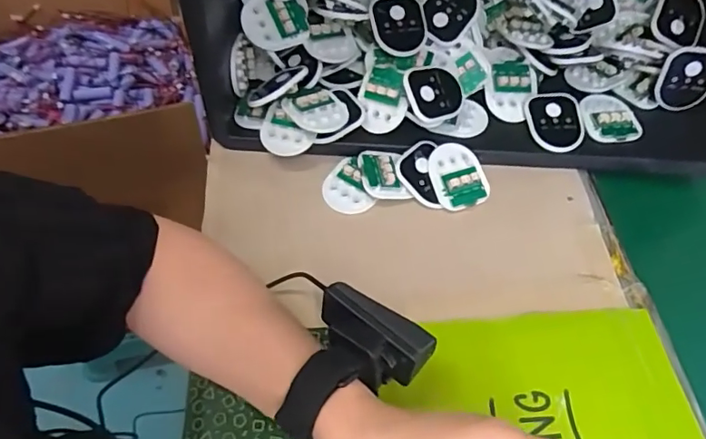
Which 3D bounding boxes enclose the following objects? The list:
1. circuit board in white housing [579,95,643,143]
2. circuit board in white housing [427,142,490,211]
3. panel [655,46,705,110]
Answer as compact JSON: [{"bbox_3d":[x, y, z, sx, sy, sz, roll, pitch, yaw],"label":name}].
[{"bbox_3d":[0.237,-0.095,0.493,0.053,0.017,0.058,7,55,0],"label":"circuit board in white housing"},{"bbox_3d":[0.092,-0.039,0.457,0.050,0.010,0.059,-10,74,-12],"label":"circuit board in white housing"},{"bbox_3d":[0.306,-0.128,0.483,0.044,0.056,0.011,10,35,3],"label":"panel"}]

